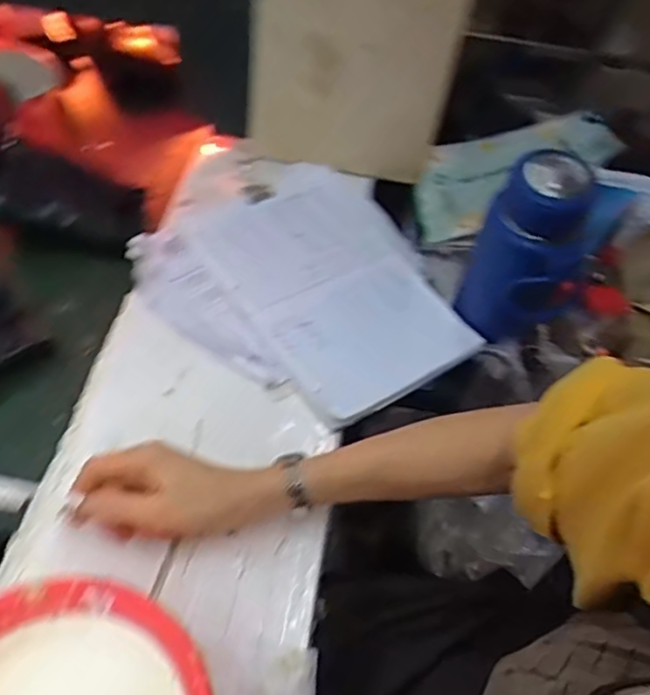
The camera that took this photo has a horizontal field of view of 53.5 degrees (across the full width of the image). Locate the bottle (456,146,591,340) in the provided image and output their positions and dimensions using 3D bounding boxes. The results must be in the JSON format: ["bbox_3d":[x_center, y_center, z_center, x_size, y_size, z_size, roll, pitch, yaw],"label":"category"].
[{"bbox_3d":[0.195,-0.088,0.644,0.089,0.197,0.084,7,53,-4],"label":"bottle"}]

